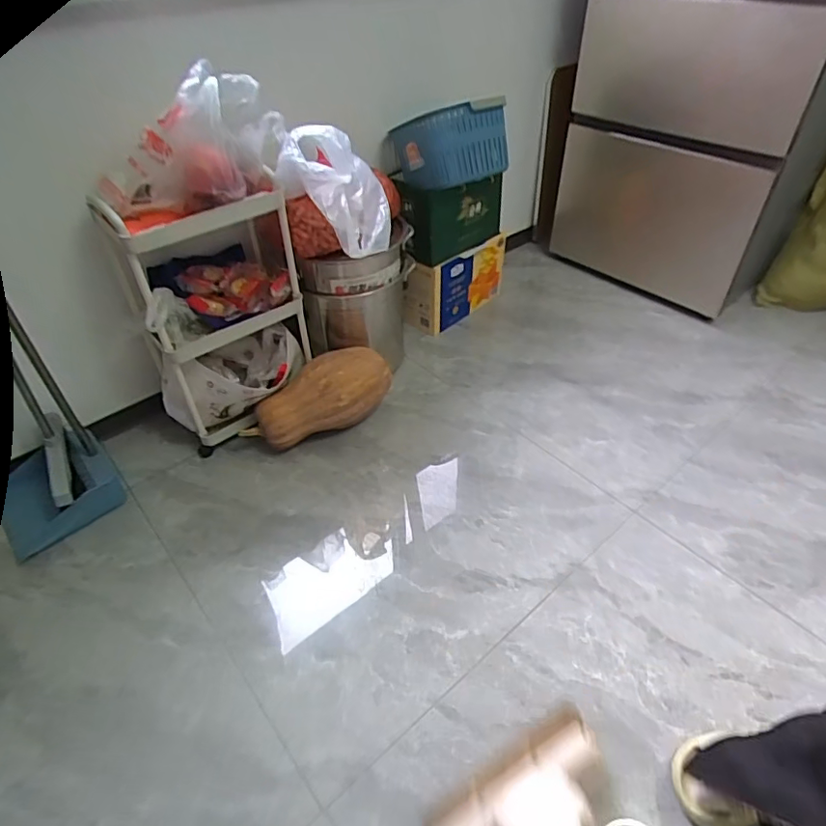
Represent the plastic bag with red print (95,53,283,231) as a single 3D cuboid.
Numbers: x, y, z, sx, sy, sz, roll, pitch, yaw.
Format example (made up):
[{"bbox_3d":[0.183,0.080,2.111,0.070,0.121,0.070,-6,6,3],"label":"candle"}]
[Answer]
[{"bbox_3d":[-0.387,-0.464,0.946,0.315,0.210,0.139,-8,44,-7],"label":"plastic bag with red print"}]

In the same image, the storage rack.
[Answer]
[{"bbox_3d":[-0.410,-0.222,1.169,0.341,0.488,0.274,-19,46,-18],"label":"storage rack"}]

